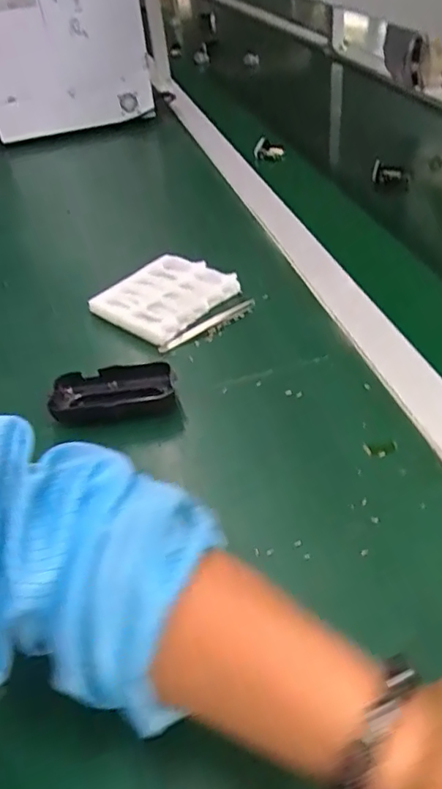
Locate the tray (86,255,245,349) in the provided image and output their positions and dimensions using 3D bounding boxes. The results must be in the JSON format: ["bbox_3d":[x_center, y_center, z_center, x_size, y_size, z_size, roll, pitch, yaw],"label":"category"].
[{"bbox_3d":[-0.062,-0.109,0.620,0.110,0.022,0.133,29,54,33],"label":"tray"}]

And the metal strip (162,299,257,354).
[{"bbox_3d":[-0.010,-0.069,0.586,0.112,0.009,0.024,-31,48,-23],"label":"metal strip"}]

